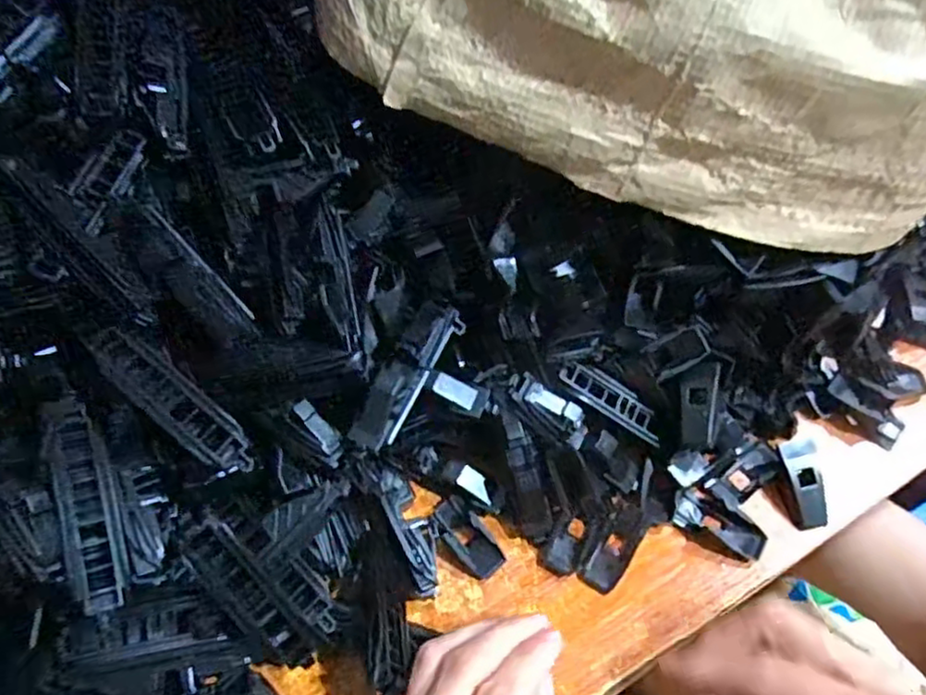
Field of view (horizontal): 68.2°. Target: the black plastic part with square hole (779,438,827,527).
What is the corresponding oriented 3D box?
[{"bbox_3d":[0.161,0.064,0.322,0.014,0.007,0.041,-10,82,-2],"label":"black plastic part with square hole"}]

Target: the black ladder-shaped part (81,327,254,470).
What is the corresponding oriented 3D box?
[{"bbox_3d":[-0.119,0.022,0.282,0.079,0.004,0.020,44,66,-10],"label":"black ladder-shaped part"}]

